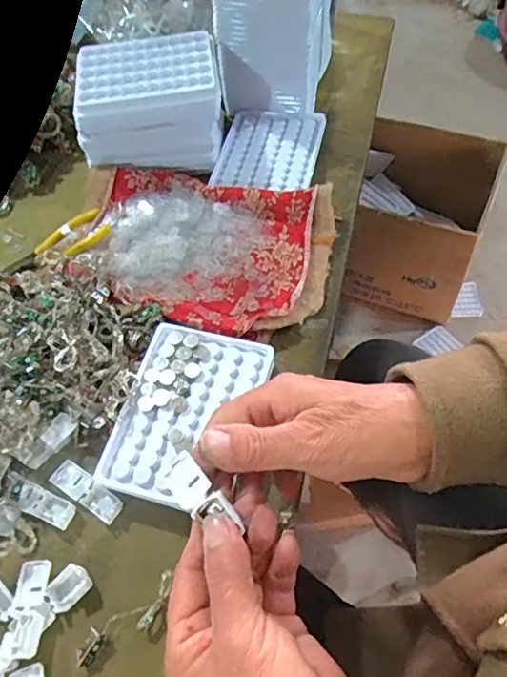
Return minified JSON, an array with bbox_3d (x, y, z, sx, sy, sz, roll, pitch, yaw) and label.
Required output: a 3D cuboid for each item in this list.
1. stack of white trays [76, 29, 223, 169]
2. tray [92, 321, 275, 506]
[{"bbox_3d":[-0.097,-0.223,0.503,0.131,0.075,0.087,-6,59,0],"label":"stack of white trays"},{"bbox_3d":[-0.047,0.051,0.381,0.088,0.006,0.128,17,64,6],"label":"tray"}]

